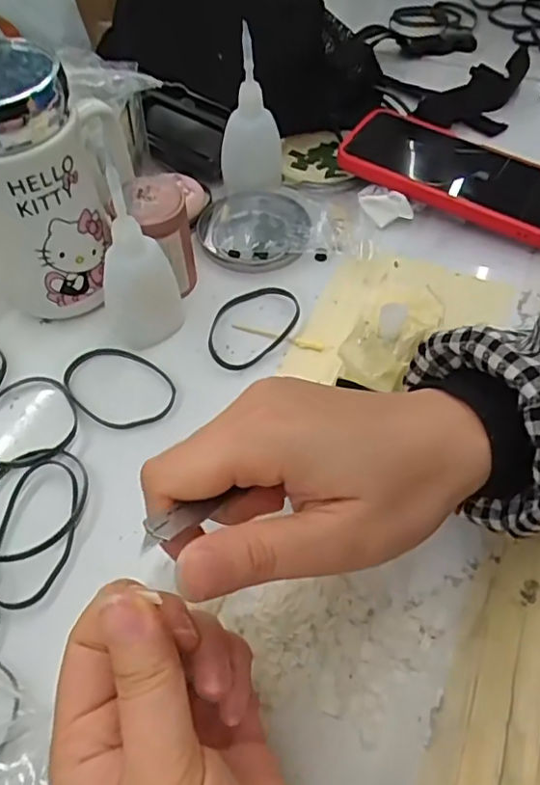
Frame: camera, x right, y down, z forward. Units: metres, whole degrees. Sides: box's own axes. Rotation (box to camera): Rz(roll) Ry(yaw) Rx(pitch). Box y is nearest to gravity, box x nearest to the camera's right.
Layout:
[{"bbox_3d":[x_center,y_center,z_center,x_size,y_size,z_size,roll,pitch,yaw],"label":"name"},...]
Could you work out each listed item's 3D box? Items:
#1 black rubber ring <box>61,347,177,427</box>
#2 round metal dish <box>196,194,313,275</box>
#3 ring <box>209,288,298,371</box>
[{"bbox_3d":[-0.088,-0.003,0.339,0.070,0.004,0.049,33,61,22],"label":"black rubber ring"},{"bbox_3d":[-0.011,-0.117,0.415,0.077,0.009,0.080,0,54,0],"label":"round metal dish"},{"bbox_3d":[-0.013,-0.043,0.367,0.047,0.004,0.072,34,61,22],"label":"ring"}]

